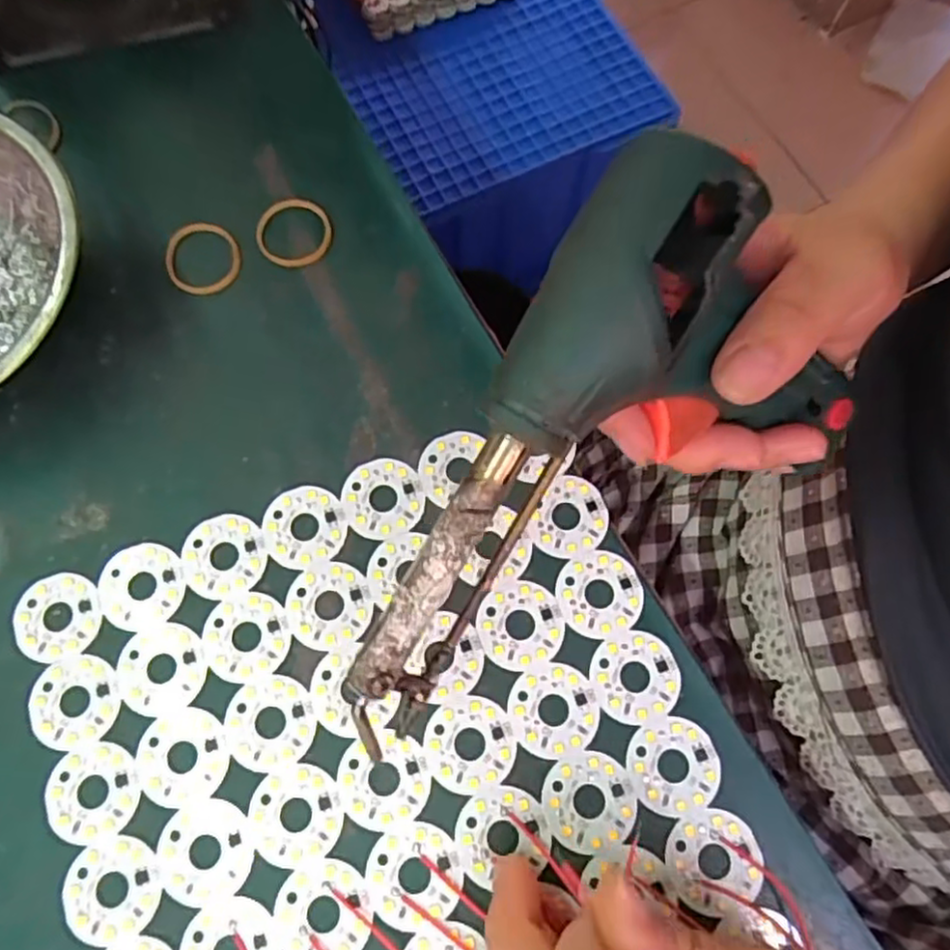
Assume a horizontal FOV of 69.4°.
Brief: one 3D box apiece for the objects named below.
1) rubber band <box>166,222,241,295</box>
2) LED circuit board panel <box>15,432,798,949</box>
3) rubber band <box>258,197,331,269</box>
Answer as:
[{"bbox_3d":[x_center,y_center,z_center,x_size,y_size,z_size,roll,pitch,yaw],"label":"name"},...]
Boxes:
[{"bbox_3d":[-0.114,-0.091,0.288,0.031,0.004,0.031,3,73,1],"label":"rubber band"},{"bbox_3d":[-0.030,0.099,0.231,0.208,0.004,0.204,-21,74,-6],"label":"LED circuit board panel"},{"bbox_3d":[-0.077,-0.104,0.291,0.032,0.004,0.033,-14,73,-4],"label":"rubber band"}]

